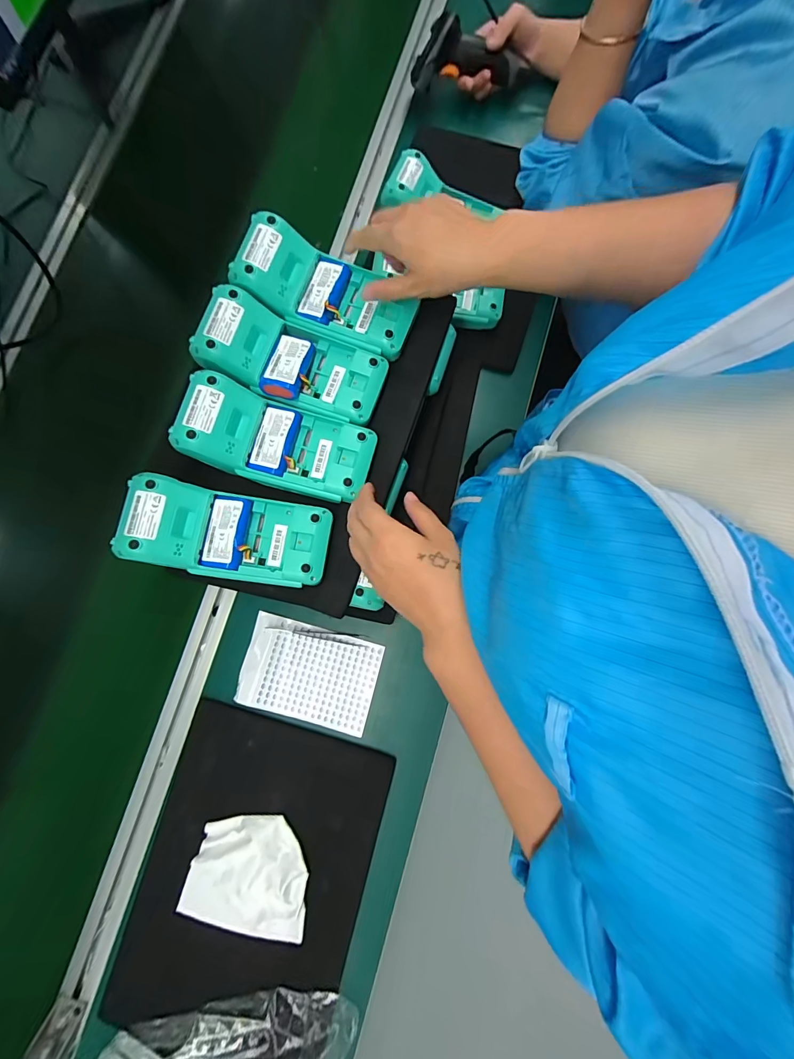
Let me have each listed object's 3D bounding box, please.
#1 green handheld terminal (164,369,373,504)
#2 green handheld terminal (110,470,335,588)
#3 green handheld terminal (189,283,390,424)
[{"bbox_3d":[-0.112,-0.081,0.387,0.174,0.045,0.080,17,74,-12],"label":"green handheld terminal"},{"bbox_3d":[-0.149,0.004,0.366,0.169,0.039,0.074,11,74,-13],"label":"green handheld terminal"},{"bbox_3d":[-0.100,-0.164,0.395,0.170,0.041,0.079,19,74,-11],"label":"green handheld terminal"}]

